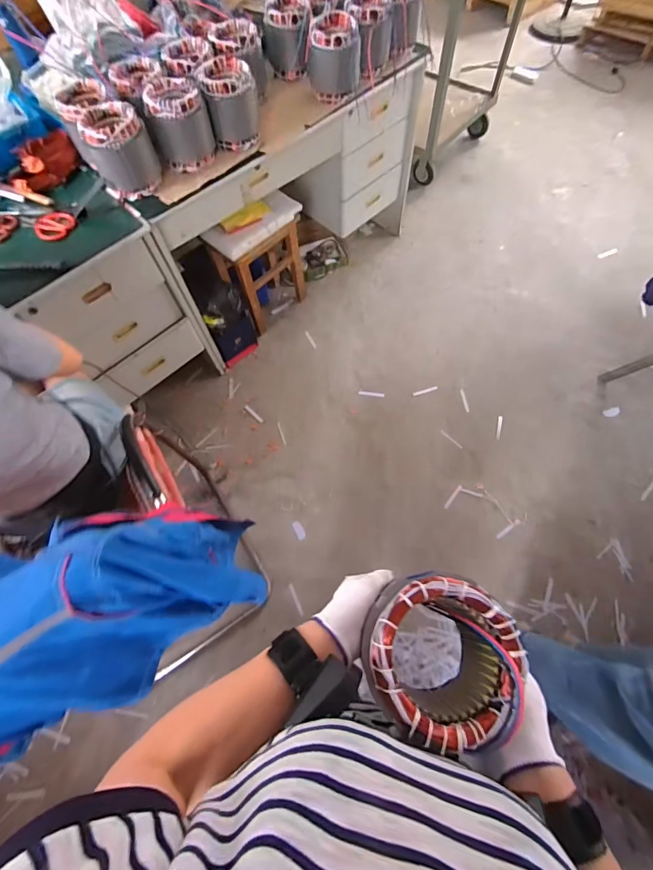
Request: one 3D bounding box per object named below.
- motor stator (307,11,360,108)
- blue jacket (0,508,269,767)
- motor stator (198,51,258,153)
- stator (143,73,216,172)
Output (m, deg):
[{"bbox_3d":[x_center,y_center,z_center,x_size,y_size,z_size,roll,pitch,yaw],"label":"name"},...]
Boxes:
[{"bbox_3d":[0.028,-1.169,1.196,0.156,0.178,0.162,5,66,6],"label":"motor stator"},{"bbox_3d":[-0.451,0.365,0.678,0.624,0.517,0.220,-35,68,-12],"label":"blue jacket"},{"bbox_3d":[-0.271,-0.953,1.102,0.148,0.160,0.162,-13,65,-2],"label":"motor stator"},{"bbox_3d":[-0.408,-0.866,1.067,0.158,0.159,0.166,-16,65,-4],"label":"stator"}]

